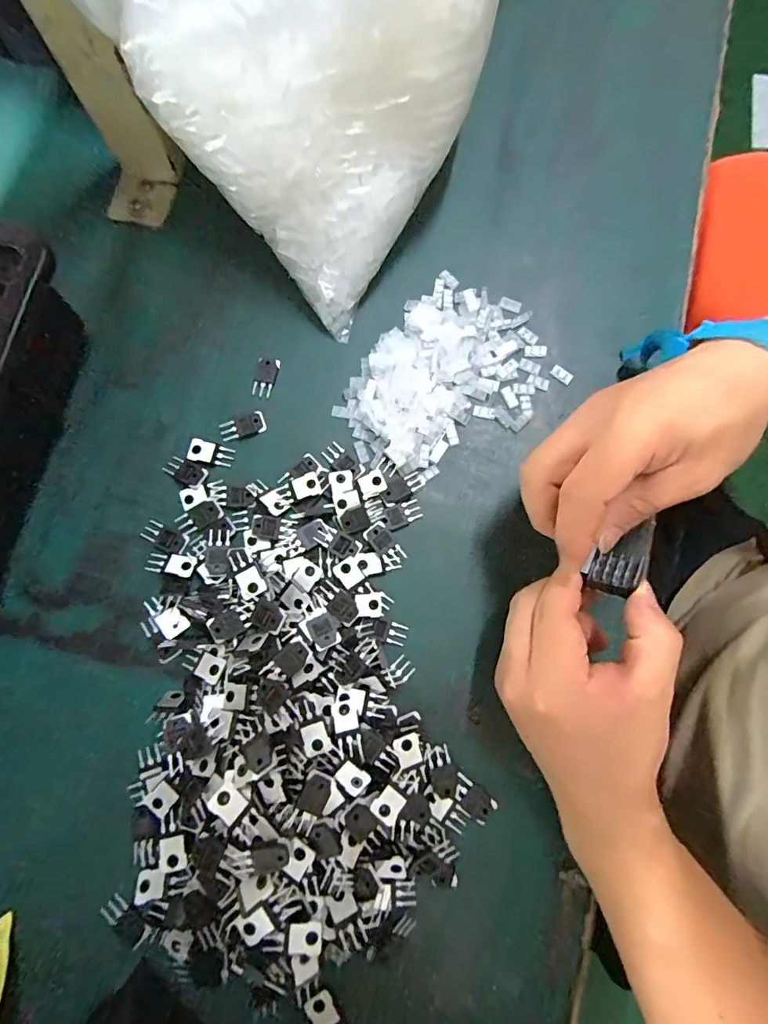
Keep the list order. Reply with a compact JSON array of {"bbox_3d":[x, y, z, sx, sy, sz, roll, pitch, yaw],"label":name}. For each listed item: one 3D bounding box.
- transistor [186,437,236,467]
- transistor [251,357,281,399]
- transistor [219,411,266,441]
[{"bbox_3d":[-0.122,-0.041,0.328,0.031,0.004,0.017,19,80,3],"label":"transistor"},{"bbox_3d":[-0.086,-0.099,0.339,0.016,0.004,0.030,14,79,2],"label":"transistor"},{"bbox_3d":[-0.100,-0.061,0.332,0.031,0.004,0.016,-18,80,-4],"label":"transistor"}]

